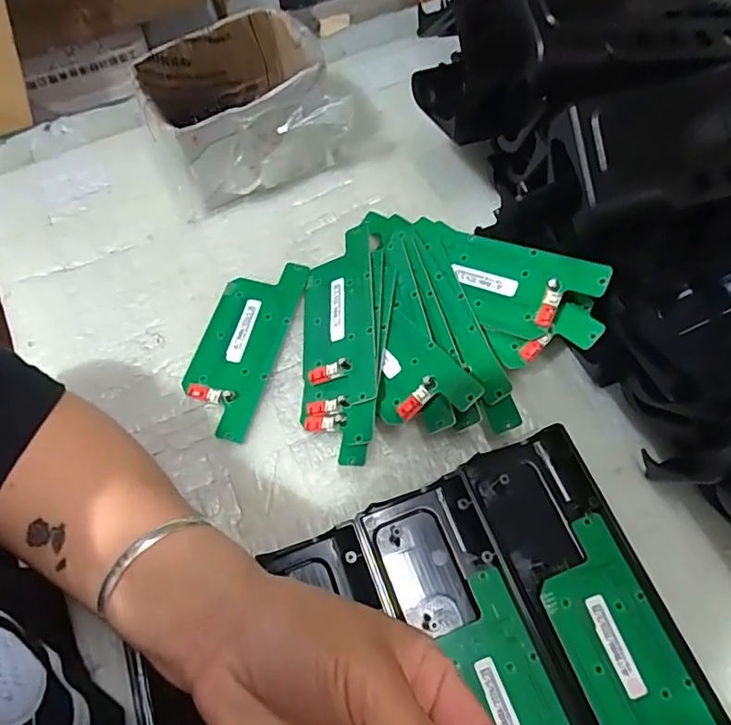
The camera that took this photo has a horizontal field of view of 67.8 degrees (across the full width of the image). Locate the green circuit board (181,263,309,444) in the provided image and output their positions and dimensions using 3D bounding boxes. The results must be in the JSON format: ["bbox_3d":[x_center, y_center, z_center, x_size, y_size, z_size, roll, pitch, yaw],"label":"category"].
[{"bbox_3d":[-0.085,-0.016,0.371,0.054,0.009,0.133,15,66,7],"label":"green circuit board"}]

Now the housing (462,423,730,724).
[{"bbox_3d":[0.134,0.155,0.285,0.068,0.022,0.245,-19,67,-8],"label":"housing"}]

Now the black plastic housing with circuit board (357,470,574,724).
[{"bbox_3d":[0.071,0.183,0.273,0.066,0.018,0.246,-20,67,-9],"label":"black plastic housing with circuit board"}]

